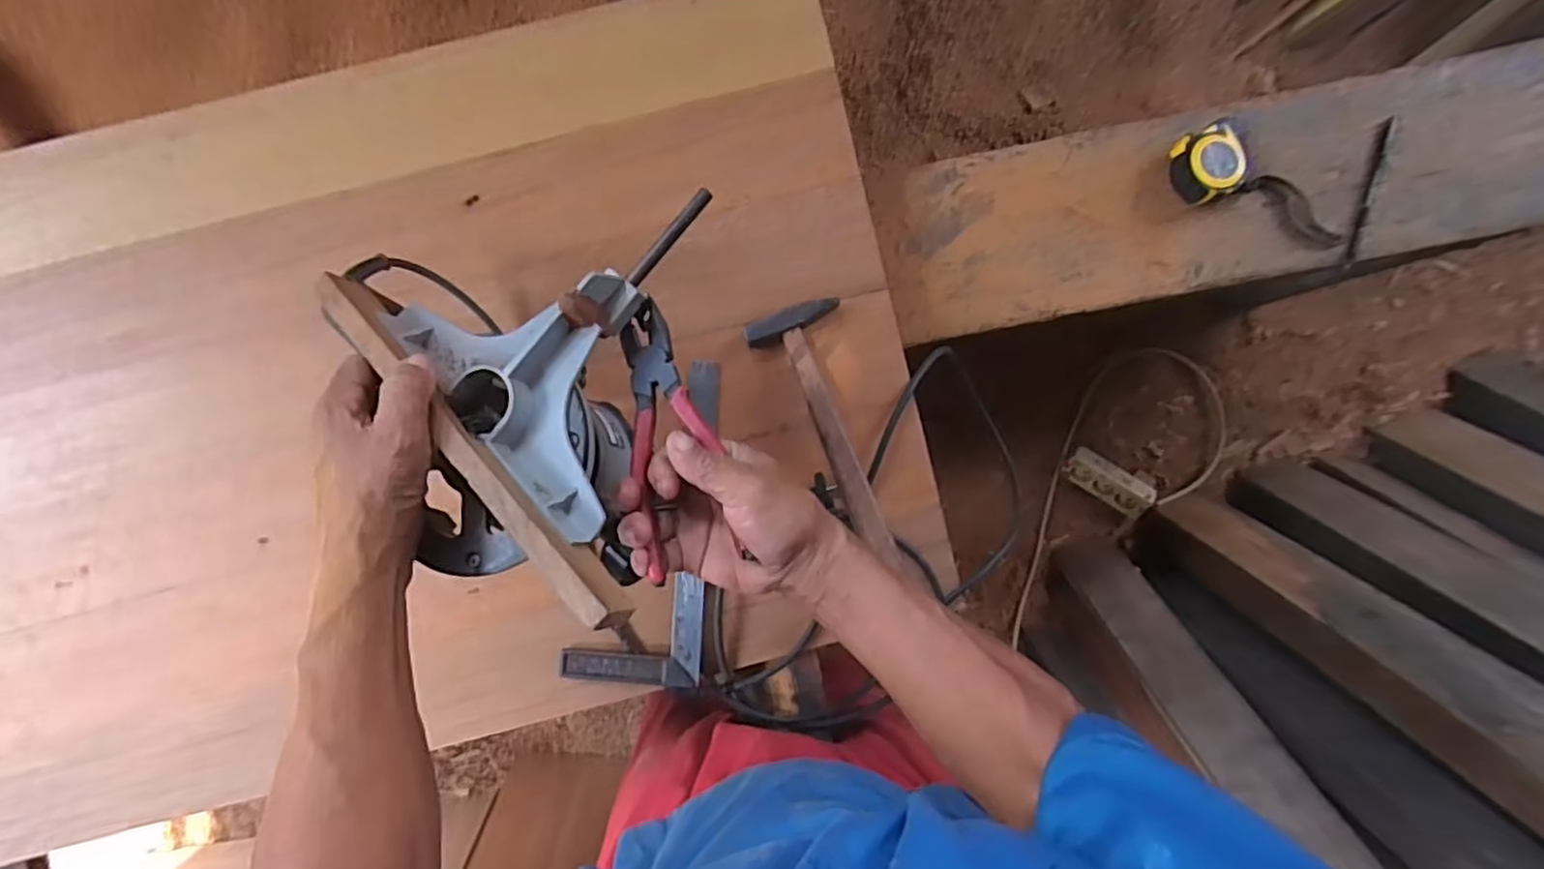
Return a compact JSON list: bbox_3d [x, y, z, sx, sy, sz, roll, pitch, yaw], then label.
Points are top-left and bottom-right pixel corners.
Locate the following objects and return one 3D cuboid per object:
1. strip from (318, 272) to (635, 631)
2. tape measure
[{"bbox_3d":[-0.188,0.003,0.424,0.298,0.030,0.021,44,93,16],"label":"strip"},{"bbox_3d":[0.495,-0.255,0.695,0.197,0.039,0.087,15,94,-1],"label":"tape measure"}]

